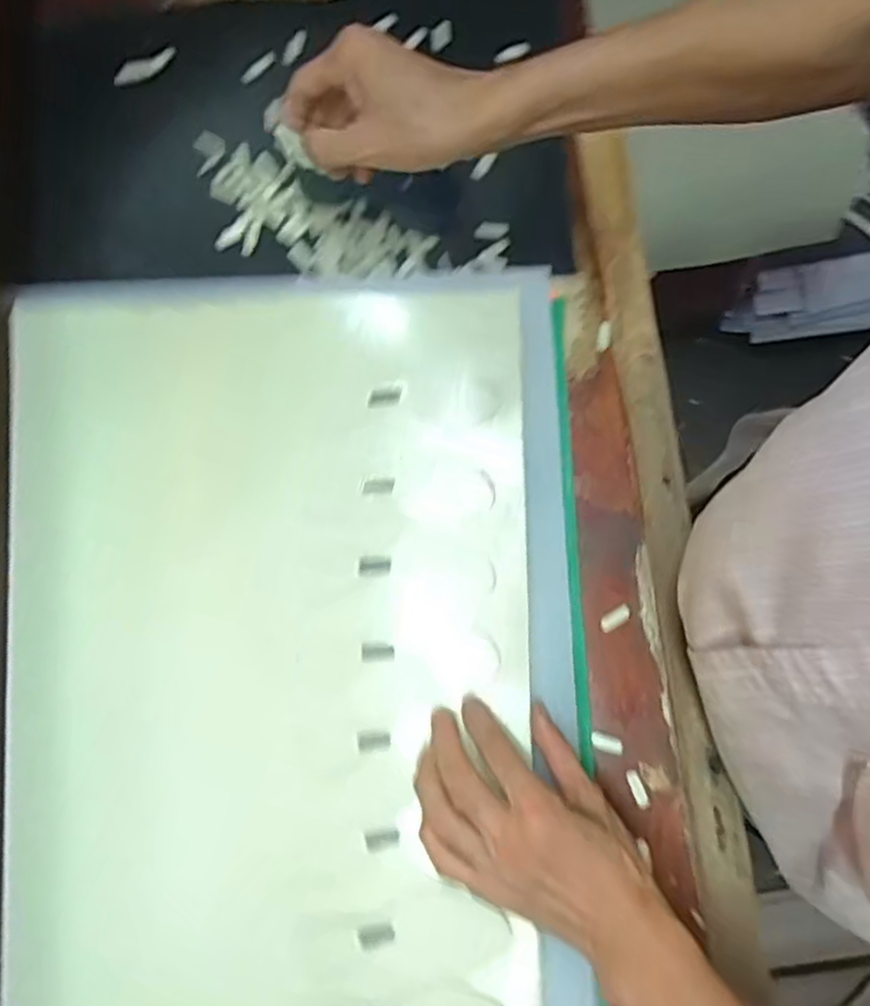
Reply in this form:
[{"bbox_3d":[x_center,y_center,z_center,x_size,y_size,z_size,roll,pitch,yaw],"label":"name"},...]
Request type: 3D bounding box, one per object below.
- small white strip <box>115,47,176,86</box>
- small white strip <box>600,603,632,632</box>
[{"bbox_3d":[-0.254,-0.382,0.617,0.058,0.013,0.019,-19,78,-3],"label":"small white strip"},{"bbox_3d":[0.130,0.082,0.503,0.025,0.004,0.011,-34,79,-6],"label":"small white strip"}]

